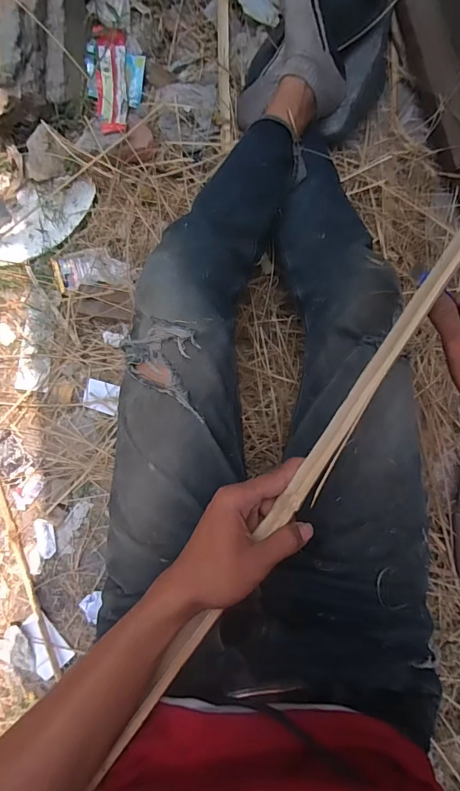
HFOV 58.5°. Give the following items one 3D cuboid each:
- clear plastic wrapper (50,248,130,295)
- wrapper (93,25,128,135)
[{"bbox_3d":[-0.259,-0.236,0.769,0.142,0.030,0.075,-4,85,1],"label":"clear plastic wrapper"},{"bbox_3d":[-0.220,-0.571,0.755,0.058,0.032,0.202,-2,85,1],"label":"wrapper"}]

